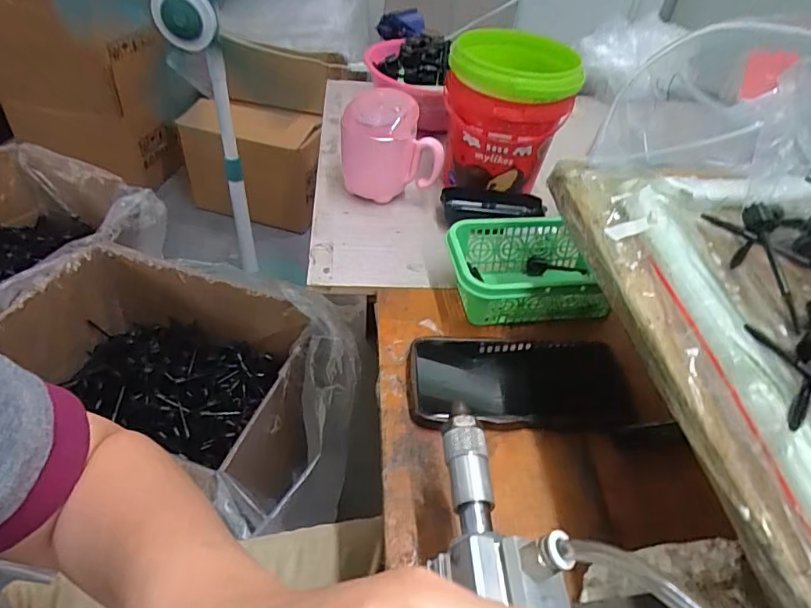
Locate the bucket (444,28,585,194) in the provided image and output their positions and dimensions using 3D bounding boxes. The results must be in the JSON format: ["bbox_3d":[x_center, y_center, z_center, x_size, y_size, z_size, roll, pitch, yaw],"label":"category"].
[{"bbox_3d":[0.105,-0.199,0.559,0.123,0.156,0.124,4,44,-4],"label":"bucket"}]

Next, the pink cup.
[{"bbox_3d":[-0.019,-0.166,0.546,0.086,0.109,0.087,-23,52,-28],"label":"pink cup"}]

